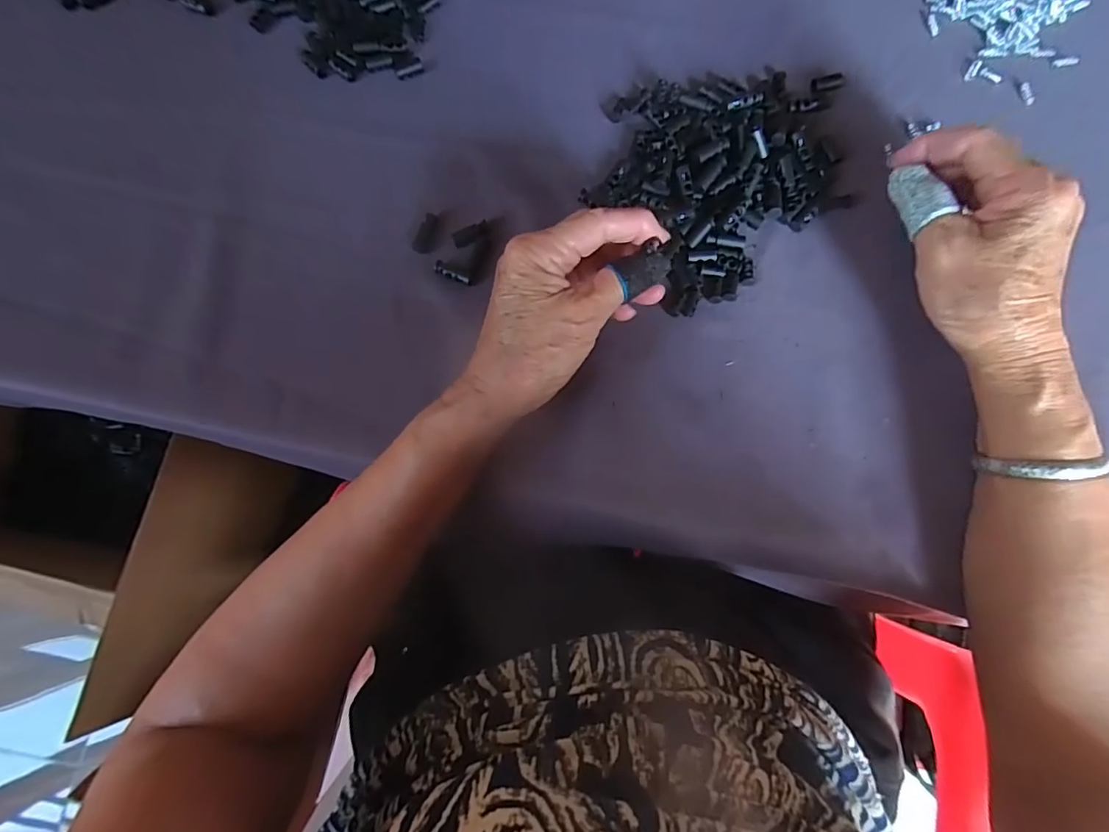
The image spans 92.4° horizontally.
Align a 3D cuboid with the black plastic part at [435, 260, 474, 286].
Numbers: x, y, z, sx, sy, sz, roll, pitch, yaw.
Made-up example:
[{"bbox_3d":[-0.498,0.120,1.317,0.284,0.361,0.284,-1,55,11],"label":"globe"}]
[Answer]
[{"bbox_3d":[-0.063,-0.088,0.331,0.027,0.004,0.008,33,81,7],"label":"black plastic part"}]

